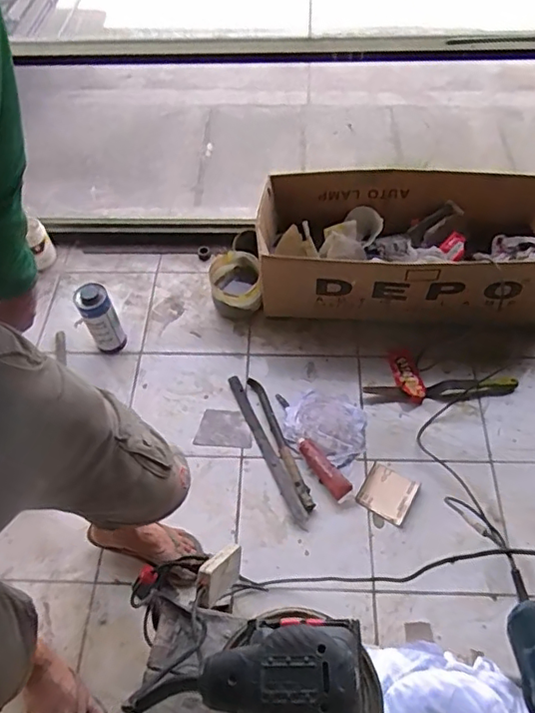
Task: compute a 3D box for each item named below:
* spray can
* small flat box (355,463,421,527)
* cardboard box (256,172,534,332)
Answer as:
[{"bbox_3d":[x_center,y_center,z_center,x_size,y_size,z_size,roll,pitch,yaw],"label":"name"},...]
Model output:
[{"bbox_3d":[-0.461,-0.097,1.556,0.091,0.229,0.083,-21,56,-12],"label":"spray can"},{"bbox_3d":[0.286,0.326,1.331,0.116,0.020,0.121,26,60,20],"label":"small flat box"},{"bbox_3d":[0.404,-0.309,1.572,0.856,0.230,0.386,5,57,7],"label":"cardboard box"}]

